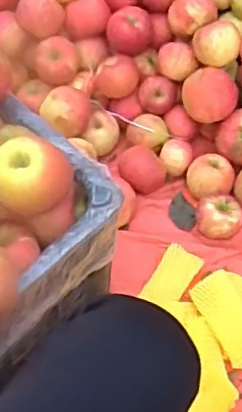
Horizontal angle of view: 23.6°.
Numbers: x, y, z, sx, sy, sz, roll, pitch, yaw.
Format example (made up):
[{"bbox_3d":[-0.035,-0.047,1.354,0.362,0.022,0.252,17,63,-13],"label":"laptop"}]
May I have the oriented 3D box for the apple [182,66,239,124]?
[{"bbox_3d":[0.146,-0.184,0.947,0.086,0.072,0.078,16,61,5],"label":"apple"}]

